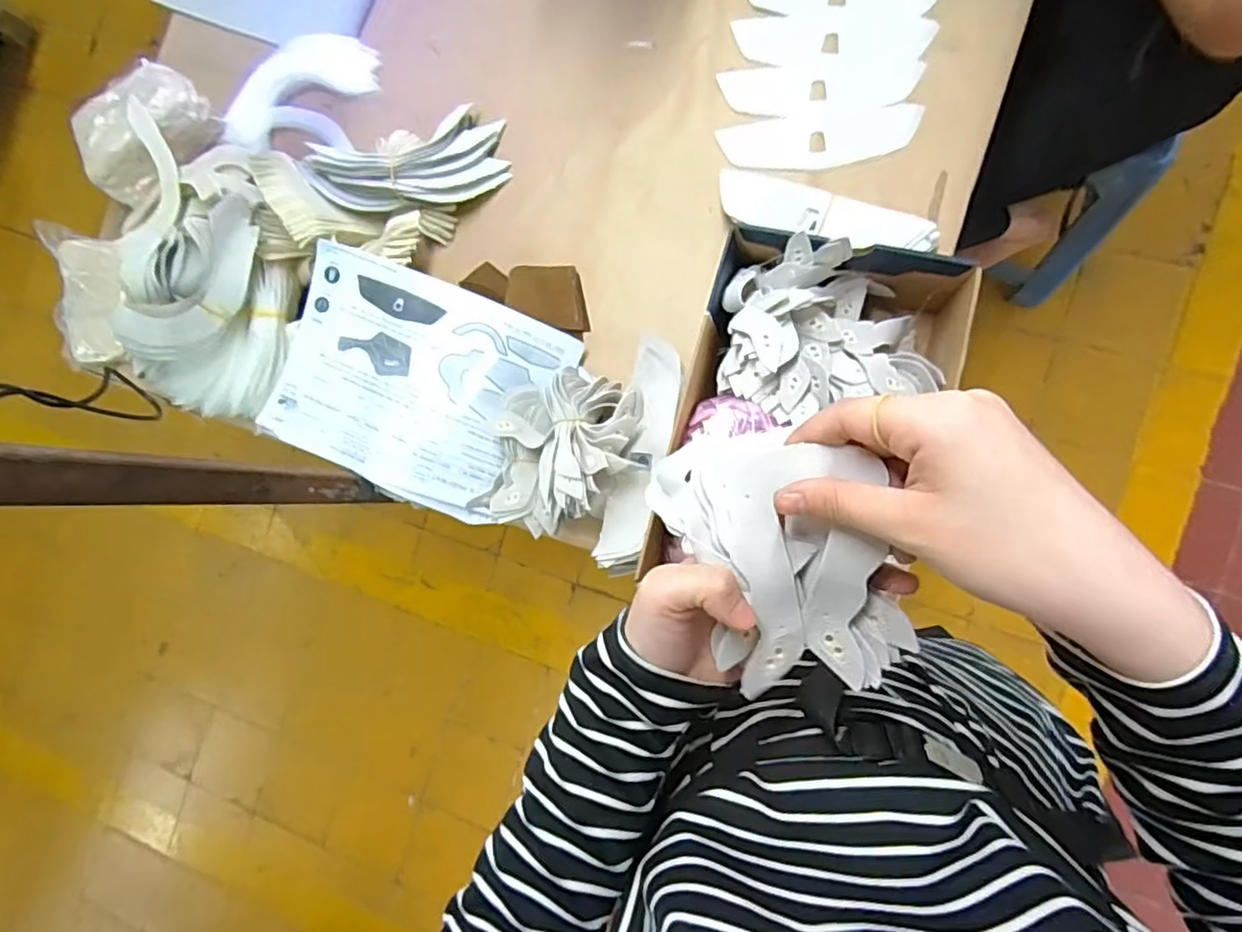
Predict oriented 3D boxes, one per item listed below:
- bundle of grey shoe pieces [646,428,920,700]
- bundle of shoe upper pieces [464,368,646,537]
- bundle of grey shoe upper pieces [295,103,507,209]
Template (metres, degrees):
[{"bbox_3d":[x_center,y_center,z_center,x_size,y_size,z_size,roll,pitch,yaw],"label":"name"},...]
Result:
[{"bbox_3d":[0.078,0.043,0.312,0.093,0.050,0.135,-12,107,13],"label":"bundle of grey shoe pieces"},{"bbox_3d":[-0.067,-0.017,0.623,0.191,0.071,0.141,-27,82,8],"label":"bundle of shoe upper pieces"},{"bbox_3d":[-0.229,-0.331,0.694,0.209,0.057,0.107,-14,85,-7],"label":"bundle of grey shoe upper pieces"}]

